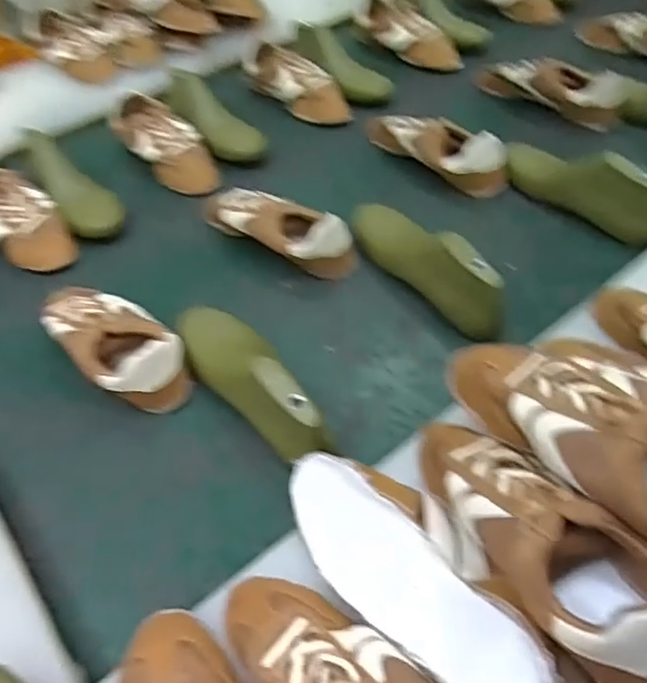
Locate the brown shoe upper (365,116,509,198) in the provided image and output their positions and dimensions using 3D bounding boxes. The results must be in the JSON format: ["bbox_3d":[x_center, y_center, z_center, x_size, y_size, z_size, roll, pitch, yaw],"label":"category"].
[{"bbox_3d":[0.159,-0.297,0.941,0.071,0.089,0.255,-35,57,-23],"label":"brown shoe upper"}]

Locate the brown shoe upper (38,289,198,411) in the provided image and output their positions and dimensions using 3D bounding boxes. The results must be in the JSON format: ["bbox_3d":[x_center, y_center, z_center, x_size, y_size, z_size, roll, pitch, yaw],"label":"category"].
[{"bbox_3d":[-0.246,-0.009,0.708,0.235,0.069,0.101,35,61,28],"label":"brown shoe upper"}]

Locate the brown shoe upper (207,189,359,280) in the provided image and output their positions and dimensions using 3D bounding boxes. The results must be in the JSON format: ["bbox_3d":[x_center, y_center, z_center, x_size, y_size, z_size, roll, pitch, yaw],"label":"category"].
[{"bbox_3d":[-0.071,-0.159,0.831,0.256,0.072,0.078,31,59,26],"label":"brown shoe upper"}]

